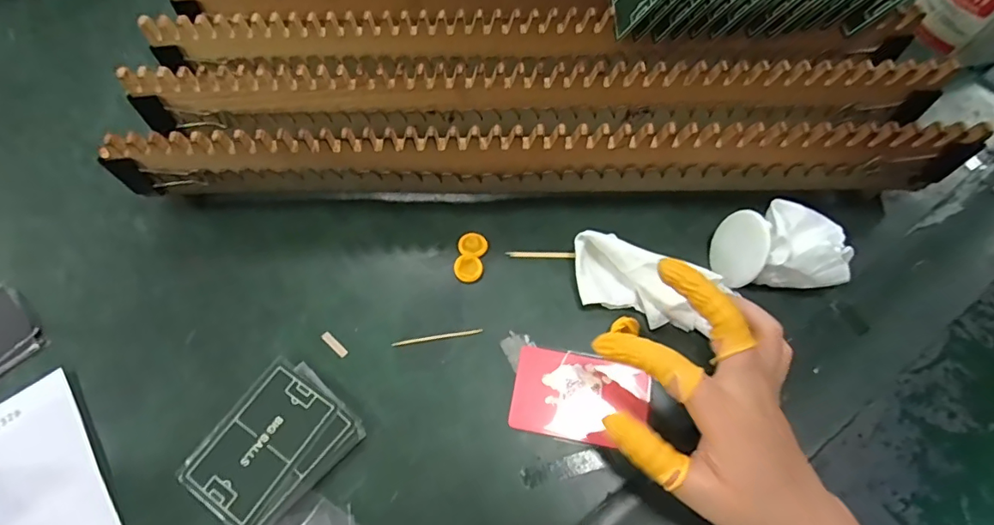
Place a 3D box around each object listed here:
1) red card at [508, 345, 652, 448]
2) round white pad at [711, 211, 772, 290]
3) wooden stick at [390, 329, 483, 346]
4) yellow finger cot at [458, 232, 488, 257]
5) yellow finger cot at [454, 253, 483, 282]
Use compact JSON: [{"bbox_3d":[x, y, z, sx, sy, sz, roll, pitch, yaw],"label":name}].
[{"bbox_3d":[0.054,0.086,0.319,0.086,0.008,0.055,11,62,6],"label":"red card"},{"bbox_3d":[0.166,-0.012,0.340,0.008,0.047,0.047,11,33,-20],"label":"round white pad"},{"bbox_3d":[-0.041,0.051,0.340,0.062,0.004,0.004,-8,63,-3],"label":"wooden stick"},{"bbox_3d":[-0.018,-0.014,0.368,0.021,0.004,0.019,8,63,5],"label":"yellow finger cot"},{"bbox_3d":[-0.021,0.004,0.360,0.020,0.004,0.021,0,63,1],"label":"yellow finger cot"}]

